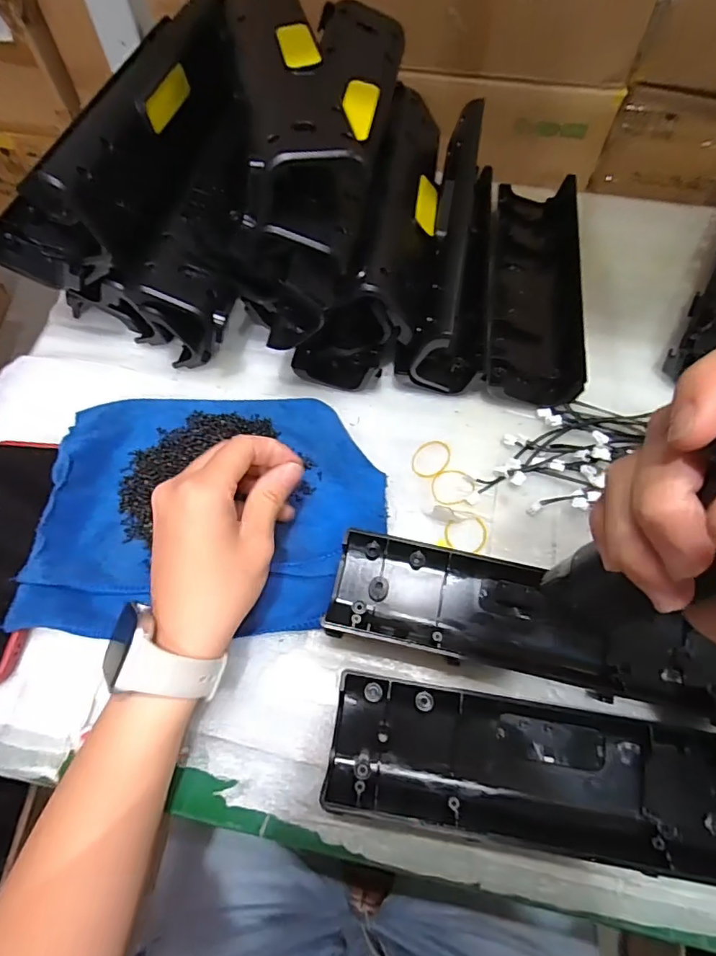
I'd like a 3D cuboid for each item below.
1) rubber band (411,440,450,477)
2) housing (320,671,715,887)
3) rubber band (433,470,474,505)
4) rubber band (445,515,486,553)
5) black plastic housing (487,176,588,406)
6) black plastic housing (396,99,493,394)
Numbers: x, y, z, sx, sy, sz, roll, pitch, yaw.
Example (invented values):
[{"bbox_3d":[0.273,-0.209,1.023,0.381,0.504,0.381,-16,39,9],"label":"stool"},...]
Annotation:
[{"bbox_3d":[0.054,-0.014,0.380,0.025,0.005,0.032,30,72,3],"label":"rubber band"},{"bbox_3d":[0.107,0.165,0.282,0.242,0.024,0.071,8,64,5],"label":"housing"},{"bbox_3d":[0.069,0.007,0.371,0.031,0.004,0.027,0,69,11],"label":"rubber band"},{"bbox_3d":[0.076,0.038,0.358,0.029,0.004,0.026,9,64,5],"label":"rubber band"},{"bbox_3d":[0.149,-0.167,0.437,0.073,0.031,0.249,7,64,4],"label":"black plastic housing"},{"bbox_3d":[0.085,-0.192,0.416,0.062,0.080,0.245,11,64,6],"label":"black plastic housing"}]

